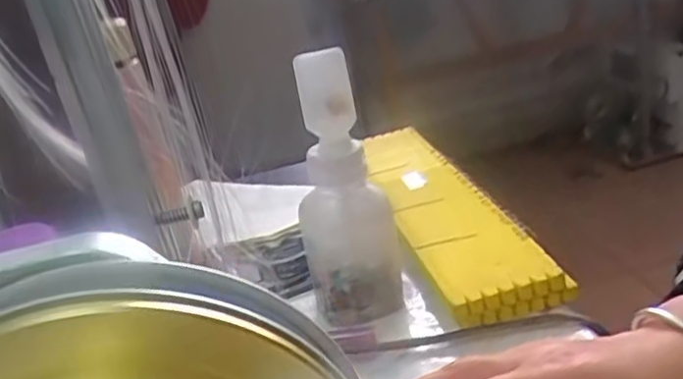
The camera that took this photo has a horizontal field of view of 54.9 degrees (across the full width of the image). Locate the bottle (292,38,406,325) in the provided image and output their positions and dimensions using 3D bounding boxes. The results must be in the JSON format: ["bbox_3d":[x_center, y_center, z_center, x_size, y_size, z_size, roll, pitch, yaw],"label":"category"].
[{"bbox_3d":[0.000,0.004,0.446,0.065,0.178,0.050,-13,23,0],"label":"bottle"}]

